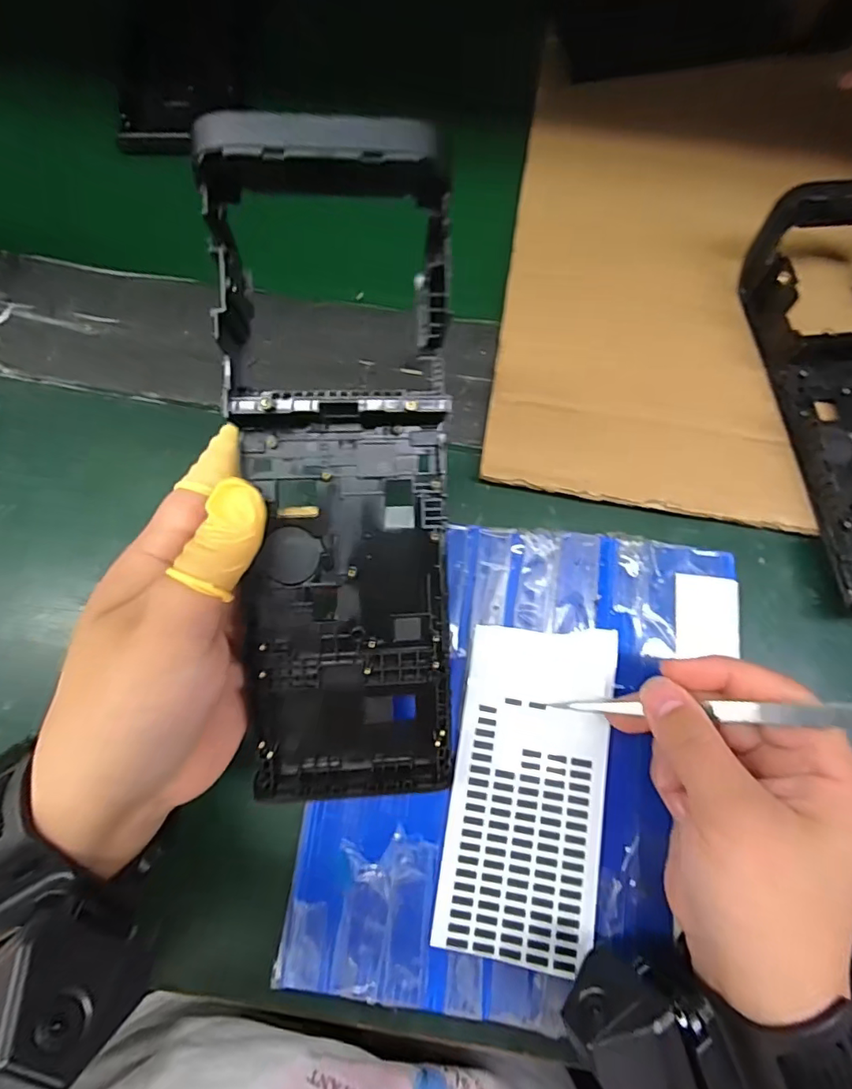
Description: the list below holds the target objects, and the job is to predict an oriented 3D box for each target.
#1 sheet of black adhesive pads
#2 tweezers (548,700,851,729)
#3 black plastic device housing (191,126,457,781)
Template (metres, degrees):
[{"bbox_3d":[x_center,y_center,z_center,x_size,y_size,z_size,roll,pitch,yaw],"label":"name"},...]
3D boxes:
[{"bbox_3d":[0.045,0.105,0.228,0.065,0.004,0.134,9,77,3],"label":"sheet of black adhesive pads"},{"bbox_3d":[0.116,0.064,0.201,0.135,0.015,0.010,-10,69,38],"label":"tweezers"},{"bbox_3d":[-0.028,-0.017,0.186,0.073,0.037,0.216,0,104,2],"label":"black plastic device housing"}]

